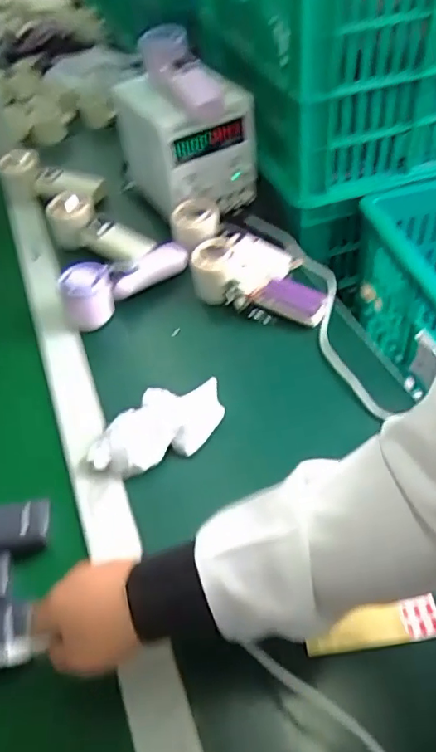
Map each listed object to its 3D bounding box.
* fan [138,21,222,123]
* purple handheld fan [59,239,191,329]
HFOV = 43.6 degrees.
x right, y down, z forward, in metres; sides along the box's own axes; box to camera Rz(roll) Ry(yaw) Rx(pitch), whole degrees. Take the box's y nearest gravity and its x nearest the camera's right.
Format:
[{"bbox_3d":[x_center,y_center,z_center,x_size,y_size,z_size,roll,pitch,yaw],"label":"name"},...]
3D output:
[{"bbox_3d":[-0.039,-0.379,0.685,0.067,0.047,0.159,-23,63,-14],"label":"fan"},{"bbox_3d":[-0.112,-0.119,0.661,0.164,0.057,0.046,-30,51,-20],"label":"purple handheld fan"}]

